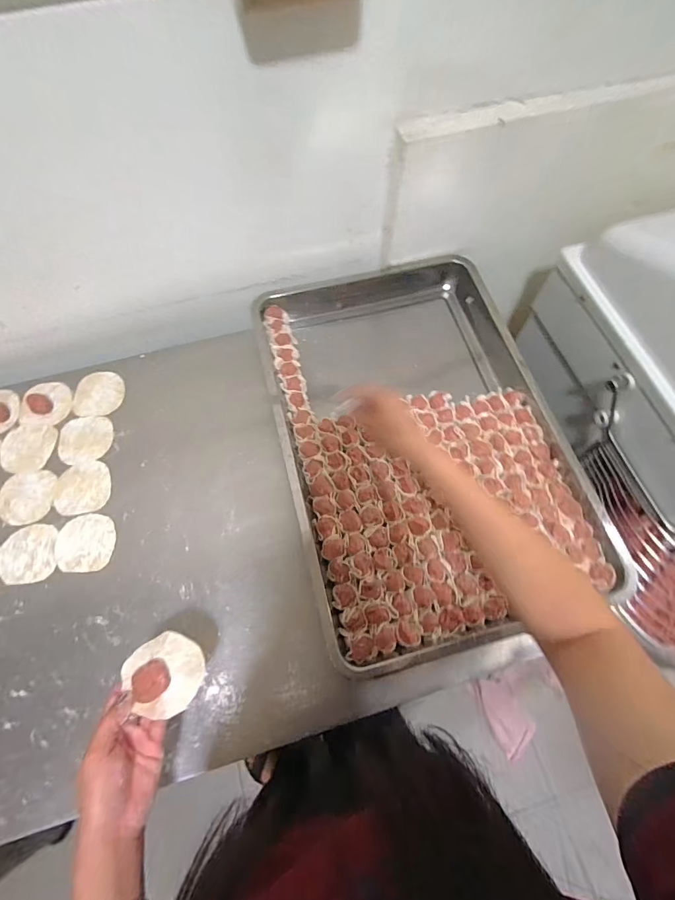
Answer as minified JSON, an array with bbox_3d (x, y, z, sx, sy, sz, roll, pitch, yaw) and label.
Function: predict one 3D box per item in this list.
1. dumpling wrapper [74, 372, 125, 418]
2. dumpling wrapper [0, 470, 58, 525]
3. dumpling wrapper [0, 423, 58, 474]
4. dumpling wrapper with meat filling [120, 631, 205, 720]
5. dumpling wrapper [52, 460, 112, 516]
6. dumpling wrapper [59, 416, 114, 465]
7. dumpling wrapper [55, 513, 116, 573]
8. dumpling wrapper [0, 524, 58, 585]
[{"bbox_3d":[-0.388,-0.092,0.668,0.080,0.006,0.084,3,67,4],"label":"dumpling wrapper"},{"bbox_3d":[-0.454,0.070,0.598,0.082,0.005,0.078,0,70,1],"label":"dumpling wrapper"},{"bbox_3d":[-0.477,-0.005,0.627,0.081,0.004,0.078,0,68,-1],"label":"dumpling wrapper"},{"bbox_3d":[-0.177,0.229,0.417,0.074,0.030,0.075,0,68,-1],"label":"dumpling wrapper with meat filling"},{"bbox_3d":[-0.374,0.055,0.599,0.076,0.004,0.079,-7,66,-2],"label":"dumpling wrapper"},{"bbox_3d":[-0.389,-0.018,0.631,0.078,0.004,0.081,0,68,-1],"label":"dumpling wrapper"},{"bbox_3d":[-0.351,0.128,0.567,0.077,0.004,0.079,0,66,1],"label":"dumpling wrapper"},{"bbox_3d":[-0.427,0.143,0.563,0.076,0.004,0.078,0,66,1],"label":"dumpling wrapper"}]

